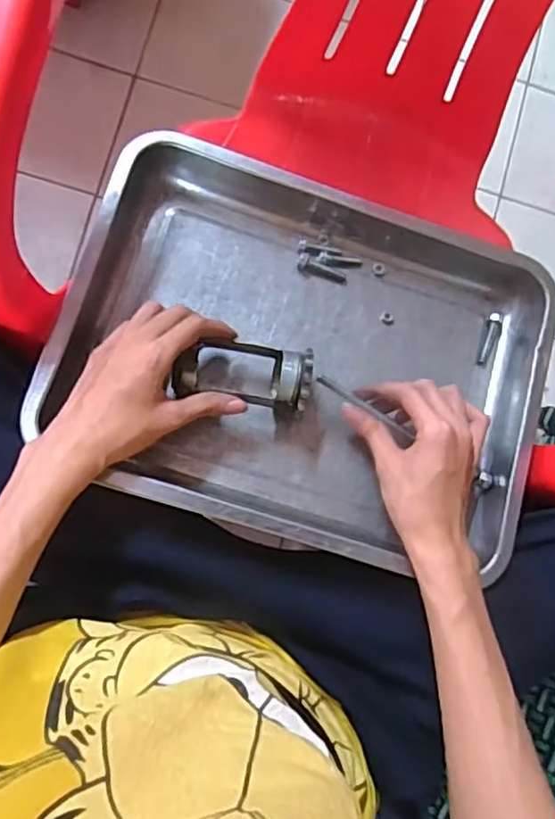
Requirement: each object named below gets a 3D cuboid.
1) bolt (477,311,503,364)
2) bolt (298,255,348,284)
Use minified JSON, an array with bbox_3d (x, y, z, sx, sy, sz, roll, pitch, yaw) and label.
[{"bbox_3d":[0.193,-0.065,0.578,0.013,0.007,0.050,17,83,-6],"label":"bolt"},{"bbox_3d":[0.040,-0.123,0.566,0.046,0.011,0.012,19,83,-6],"label":"bolt"}]

